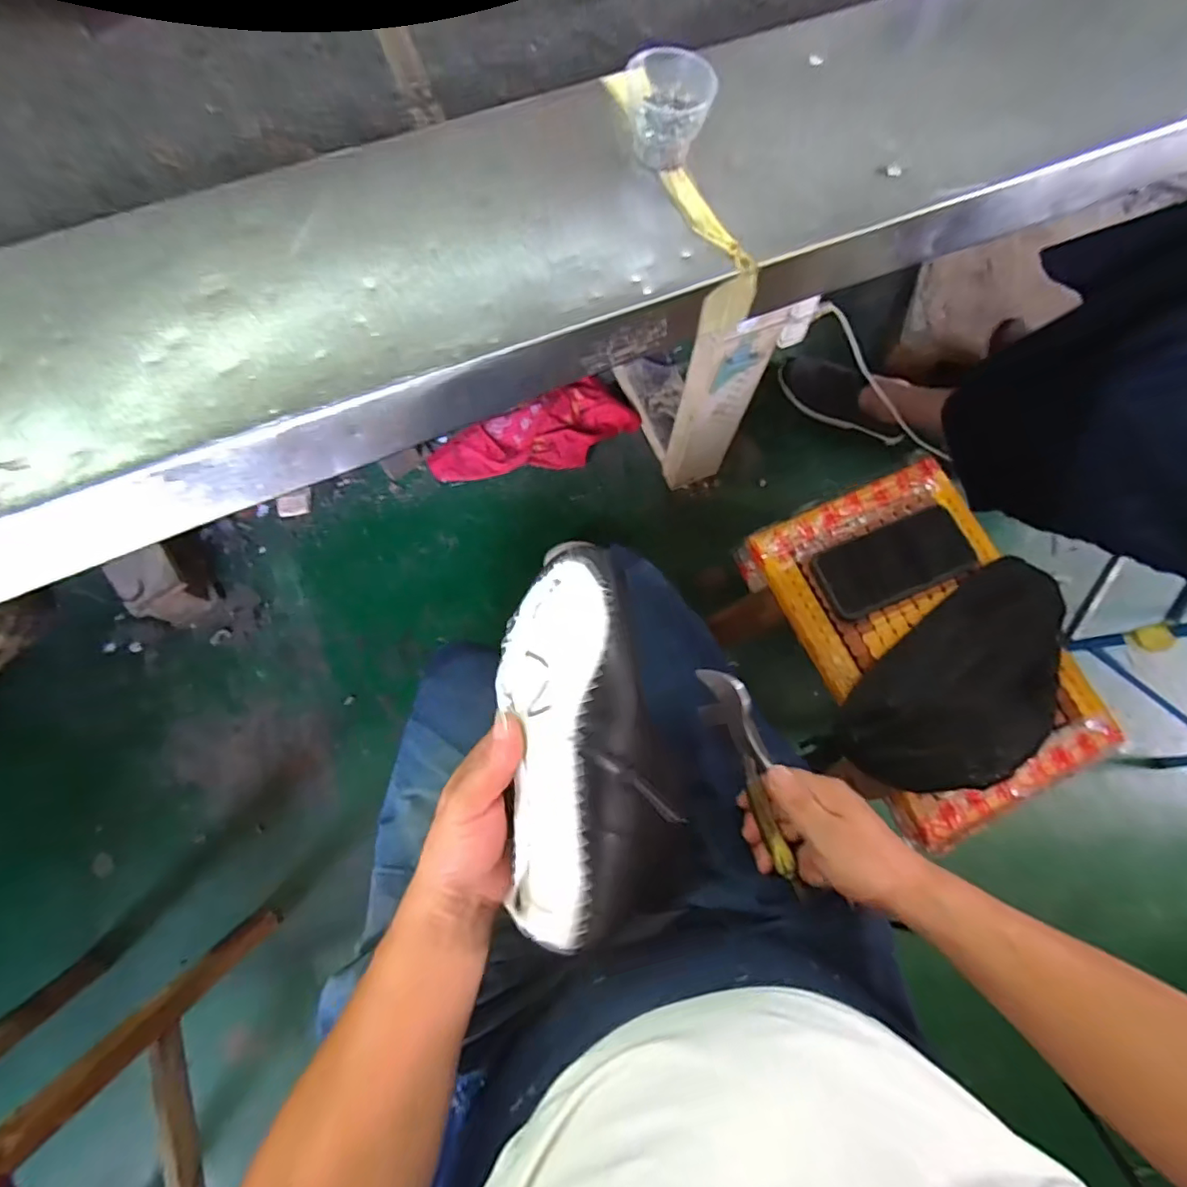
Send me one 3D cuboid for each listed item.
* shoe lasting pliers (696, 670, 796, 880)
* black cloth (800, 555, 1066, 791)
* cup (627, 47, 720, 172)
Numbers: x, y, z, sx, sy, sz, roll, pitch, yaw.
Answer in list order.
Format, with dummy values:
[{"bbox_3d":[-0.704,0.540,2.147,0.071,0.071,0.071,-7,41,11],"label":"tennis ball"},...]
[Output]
[{"bbox_3d":[0.122,0.138,0.449,0.034,0.026,0.163,-19,84,-5],"label":"shoe lasting pliers"},{"bbox_3d":[0.364,0.092,0.568,0.284,0.091,0.157,-29,78,-8],"label":"black cloth"},{"bbox_3d":[0.057,-0.361,0.431,0.060,0.050,0.051,-17,77,-4],"label":"cup"}]

